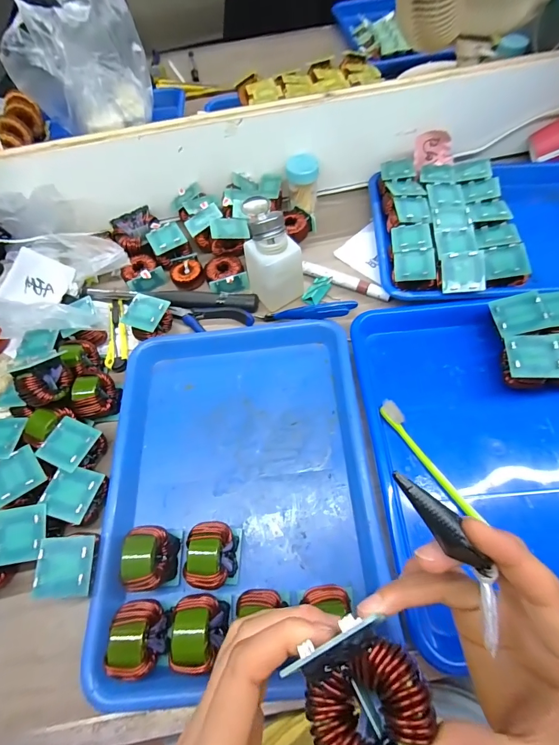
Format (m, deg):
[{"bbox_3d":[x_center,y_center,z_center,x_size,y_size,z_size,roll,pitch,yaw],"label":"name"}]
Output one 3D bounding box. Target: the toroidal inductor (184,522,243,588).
[{"bbox_3d":[-0.056,0.155,0.301,0.036,0.048,0.049,0,63,5],"label":"toroidal inductor"}]

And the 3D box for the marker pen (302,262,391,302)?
[{"bbox_3d":[0.084,-0.118,0.456,0.120,0.013,0.013,26,67,17],"label":"marker pen"}]

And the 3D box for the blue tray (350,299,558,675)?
[{"bbox_3d":[0.213,0.065,0.341,0.251,0.034,0.318,-4,61,3],"label":"blue tray"}]

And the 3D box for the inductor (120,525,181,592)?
[{"bbox_3d":[-0.110,0.159,0.305,0.034,0.047,0.046,-5,61,2],"label":"inductor"}]

